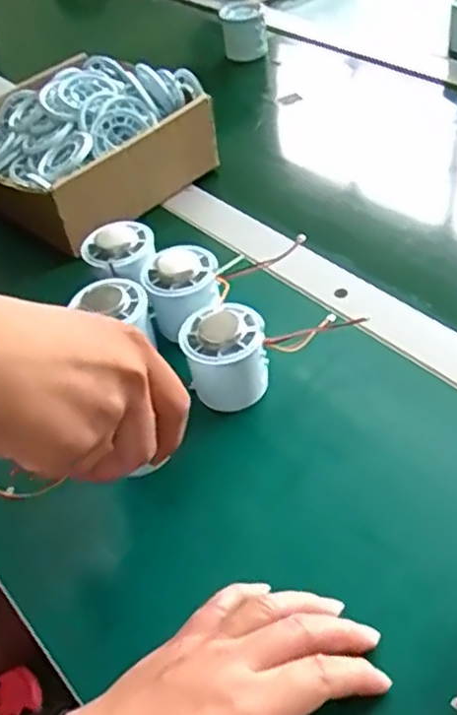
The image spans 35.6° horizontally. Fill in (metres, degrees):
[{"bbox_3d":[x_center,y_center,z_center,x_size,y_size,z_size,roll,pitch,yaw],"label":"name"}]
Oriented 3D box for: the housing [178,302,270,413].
[{"bbox_3d":[-0.002,-0.001,0.467,0.055,0.050,0.057,-11,44,-5],"label":"housing"}]

